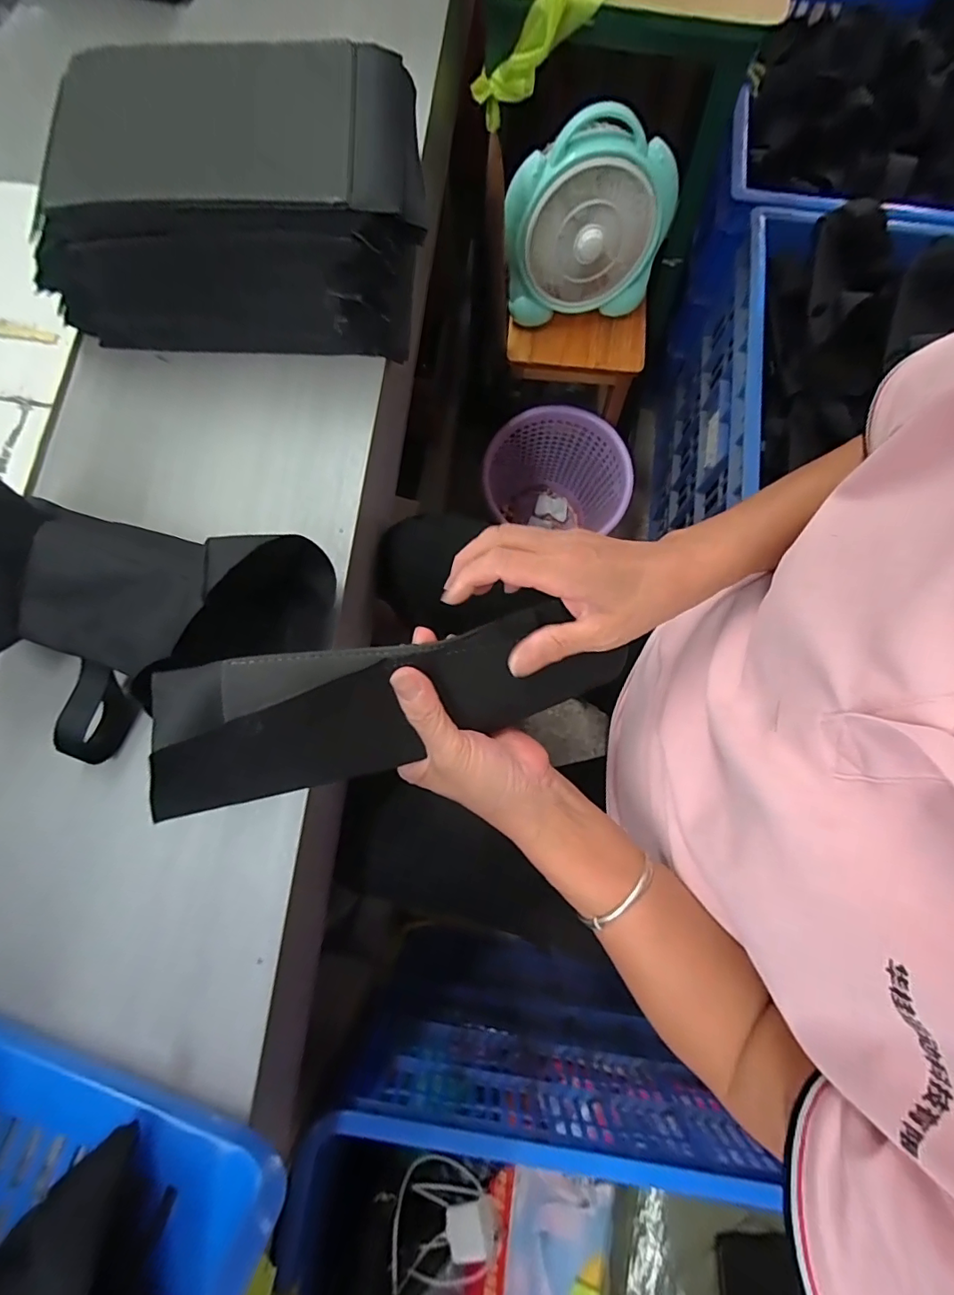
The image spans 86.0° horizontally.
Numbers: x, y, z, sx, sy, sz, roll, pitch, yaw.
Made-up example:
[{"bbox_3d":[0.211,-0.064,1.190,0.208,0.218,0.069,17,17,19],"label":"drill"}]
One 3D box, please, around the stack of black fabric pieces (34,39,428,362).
[{"bbox_3d":[-0.202,-0.372,0.441,0.315,0.131,0.160,2,77,1],"label":"stack of black fabric pieces"}]

